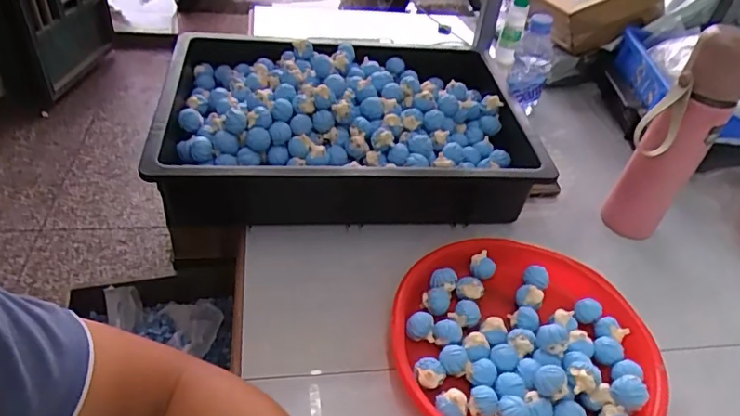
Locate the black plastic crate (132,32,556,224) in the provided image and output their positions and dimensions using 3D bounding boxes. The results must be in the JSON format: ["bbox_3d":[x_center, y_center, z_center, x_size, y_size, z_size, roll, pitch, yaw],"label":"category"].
[{"bbox_3d":[-0.027,-0.105,0.685,0.450,0.104,0.282,0,43,-9],"label":"black plastic crate"}]

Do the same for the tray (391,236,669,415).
[{"bbox_3d":[0.148,0.130,0.511,0.241,0.041,0.243,4,42,-4],"label":"tray"}]

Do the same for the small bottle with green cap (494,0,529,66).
[{"bbox_3d":[0.249,-0.316,0.936,0.035,0.132,0.033,16,43,9],"label":"small bottle with green cap"}]

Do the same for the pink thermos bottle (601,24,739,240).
[{"bbox_3d":[0.332,-0.070,0.590,0.072,0.245,0.052,34,49,26],"label":"pink thermos bottle"}]

